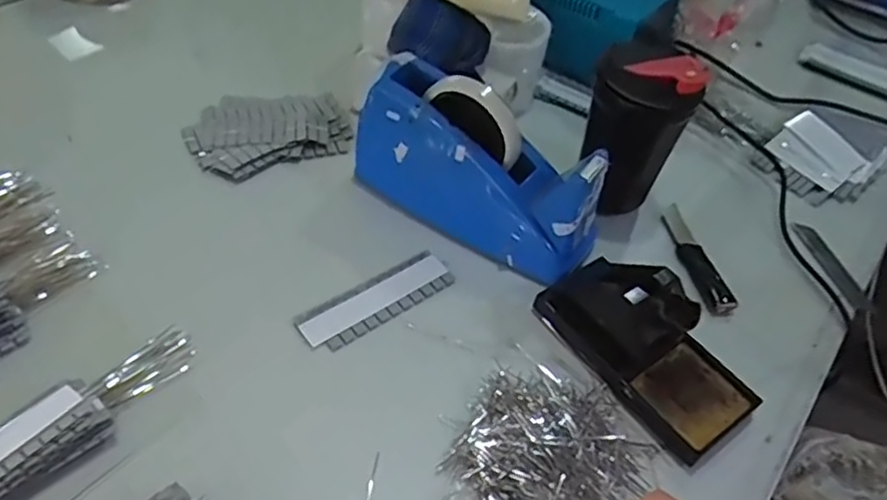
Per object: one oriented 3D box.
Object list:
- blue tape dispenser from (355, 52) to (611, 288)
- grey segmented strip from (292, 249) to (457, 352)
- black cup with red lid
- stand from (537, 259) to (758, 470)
[{"bbox_3d":[0.027,-0.070,0.544,0.209,0.111,0.065,27,51,17],"label":"blue tape dispenser"},{"bbox_3d":[-0.049,0.037,0.514,0.126,0.010,0.038,-29,58,-28],"label":"grey segmented strip"},{"bbox_3d":[0.151,-0.086,0.555,0.082,0.148,0.072,21,50,12],"label":"black cup with red lid"},{"bbox_3d":[0.145,0.058,0.471,0.075,0.069,0.157,-30,58,-28],"label":"stand"}]

